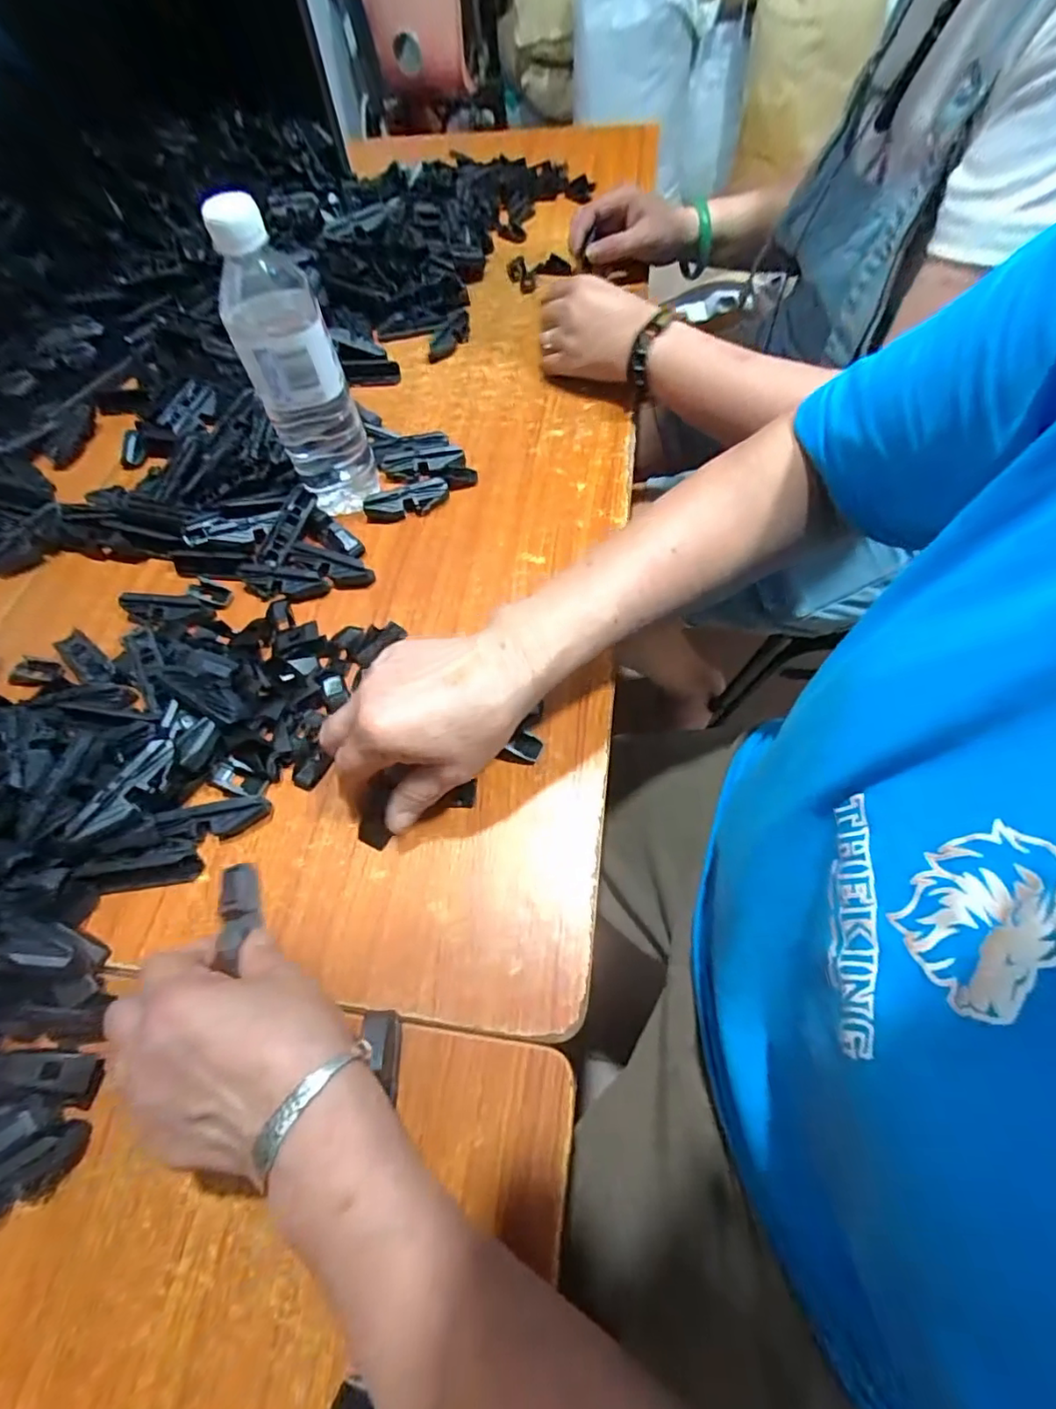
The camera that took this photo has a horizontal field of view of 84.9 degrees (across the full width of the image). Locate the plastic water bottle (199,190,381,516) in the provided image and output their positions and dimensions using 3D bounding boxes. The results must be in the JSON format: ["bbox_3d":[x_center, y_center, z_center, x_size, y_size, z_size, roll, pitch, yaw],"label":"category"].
[{"bbox_3d":[-0.168,-0.242,0.422,0.062,0.191,0.058,-15,61,-3],"label":"plastic water bottle"}]

